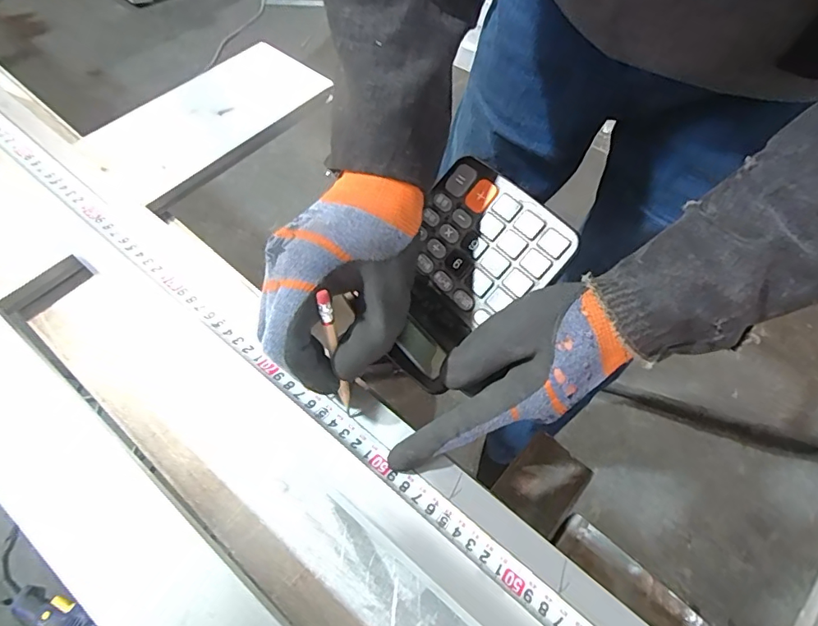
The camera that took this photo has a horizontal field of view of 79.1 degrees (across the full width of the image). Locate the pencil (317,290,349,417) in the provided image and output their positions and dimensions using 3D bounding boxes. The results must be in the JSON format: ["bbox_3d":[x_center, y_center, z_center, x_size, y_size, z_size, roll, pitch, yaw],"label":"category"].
[{"bbox_3d":[-0.043,0.026,0.291,0.008,0.087,0.004,-15,37,-12],"label":"pencil"}]

